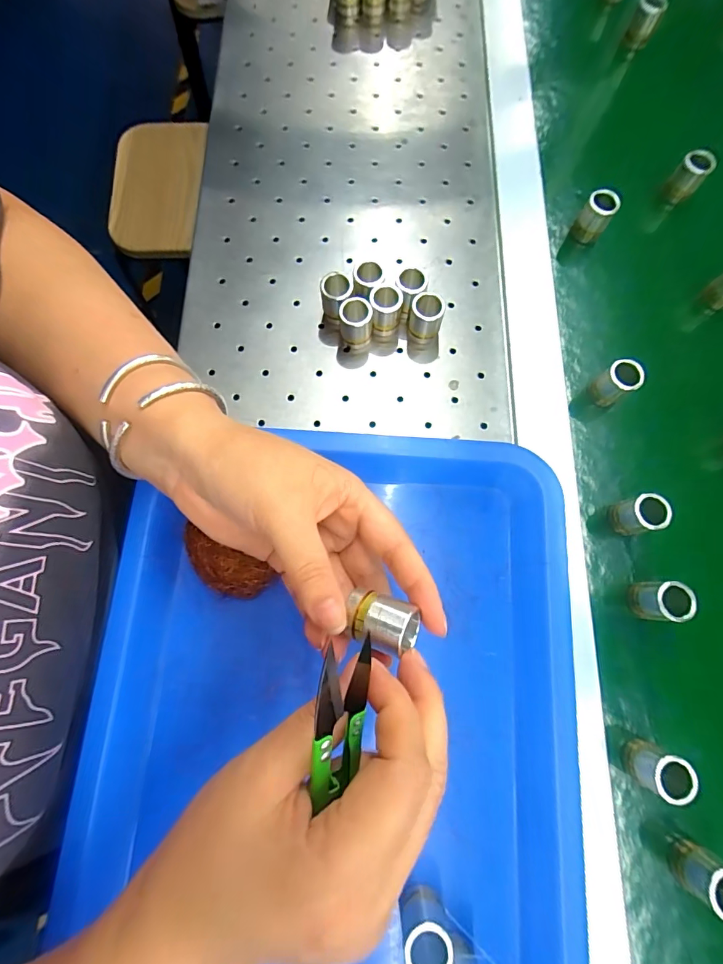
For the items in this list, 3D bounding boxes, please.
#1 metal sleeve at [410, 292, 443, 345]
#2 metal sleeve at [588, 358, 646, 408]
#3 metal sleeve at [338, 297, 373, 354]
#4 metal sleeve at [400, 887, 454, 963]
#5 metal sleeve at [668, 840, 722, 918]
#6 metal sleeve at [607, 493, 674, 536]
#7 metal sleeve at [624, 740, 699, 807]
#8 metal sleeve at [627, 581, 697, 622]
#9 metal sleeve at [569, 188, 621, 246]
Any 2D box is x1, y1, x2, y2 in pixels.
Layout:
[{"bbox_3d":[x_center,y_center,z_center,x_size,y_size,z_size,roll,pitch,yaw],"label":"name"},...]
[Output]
[{"bbox_3d":[0.046,-0.115,0.308,0.024,0.030,0.023,3,75,1],"label":"metal sleeve"},{"bbox_3d":[0.179,-0.069,0.303,0.019,0.033,0.023,-36,78,-9],"label":"metal sleeve"},{"bbox_3d":[-0.004,-0.112,0.308,0.022,0.032,0.021,4,75,1],"label":"metal sleeve"},{"bbox_3d":[0.032,0.224,0.213,0.022,0.024,0.022,-10,76,-3],"label":"metal sleeve"},{"bbox_3d":[0.185,0.212,0.230,0.021,0.030,0.022,0,75,0],"label":"metal sleeve"},{"bbox_3d":[0.180,0.022,0.279,0.020,0.034,0.022,0,75,0],"label":"metal sleeve"},{"bbox_3d":[0.165,0.162,0.243,0.022,0.033,0.022,0,75,0],"label":"metal sleeve"},{"bbox_3d":[0.184,0.074,0.267,0.019,0.034,0.023,4,75,1],"label":"metal sleeve"},{"bbox_3d":[0.182,-0.207,0.339,0.022,0.035,0.018,38,78,9],"label":"metal sleeve"}]

